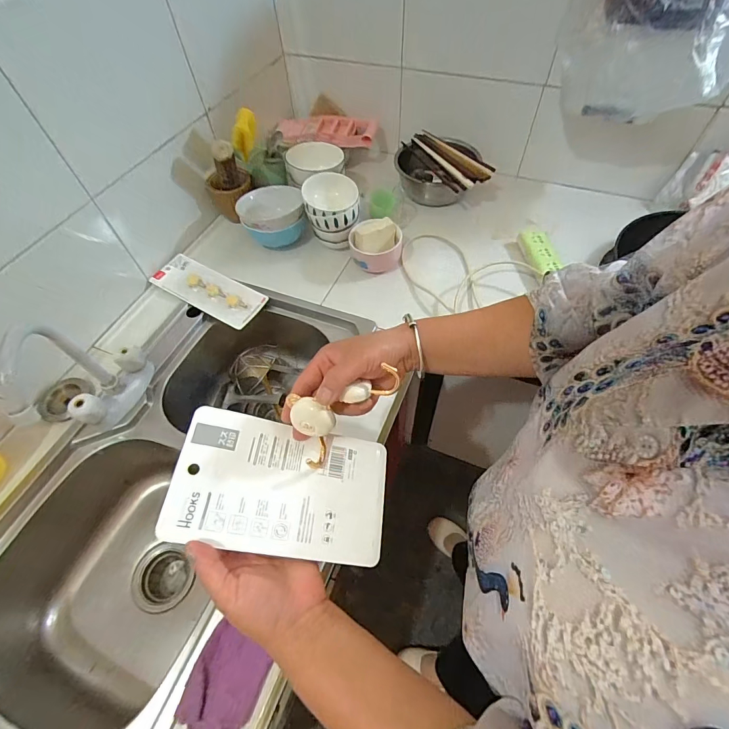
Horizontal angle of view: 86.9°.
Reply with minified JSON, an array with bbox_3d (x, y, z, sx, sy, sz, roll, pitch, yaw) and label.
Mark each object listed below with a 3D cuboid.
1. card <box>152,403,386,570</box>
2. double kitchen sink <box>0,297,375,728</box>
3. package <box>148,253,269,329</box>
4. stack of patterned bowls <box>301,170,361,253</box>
[{"bbox_3d":[-0.075,0.115,0.369,0.196,0.006,0.117,14,60,-13],"label":"card"},{"bbox_3d":[-0.320,0.208,0.689,0.456,0.214,0.746,14,58,11],"label":"double kitchen sink"},{"bbox_3d":[-0.329,-0.160,0.807,0.257,0.015,0.094,26,61,18],"label":"package"},{"bbox_3d":[-0.067,-0.321,0.825,0.114,0.123,0.115,-2,57,1],"label":"stack of patterned bowls"}]

